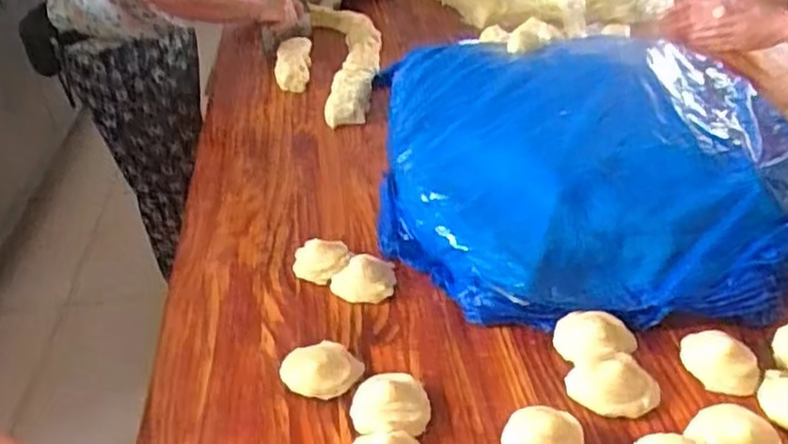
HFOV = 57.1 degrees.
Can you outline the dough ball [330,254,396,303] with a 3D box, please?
[{"bbox_3d":[-0.040,0.071,0.938,0.085,0.035,0.074,-7,37,-3],"label":"dough ball"}]

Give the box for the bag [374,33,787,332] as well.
[{"bbox_3d":[0.284,-0.122,1.094,0.606,0.112,0.664,-2,37,4],"label":"bag"}]

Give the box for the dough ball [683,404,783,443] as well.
[{"bbox_3d":[0.331,0.212,0.705,0.075,0.030,0.083,-26,42,-26],"label":"dough ball"}]

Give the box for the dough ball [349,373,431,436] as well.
[{"bbox_3d":[-0.004,0.196,0.762,0.080,0.032,0.081,-3,37,2],"label":"dough ball"}]

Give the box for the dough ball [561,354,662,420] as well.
[{"bbox_3d":[0.232,0.174,0.770,0.093,0.033,0.062,10,39,19],"label":"dough ball"}]

